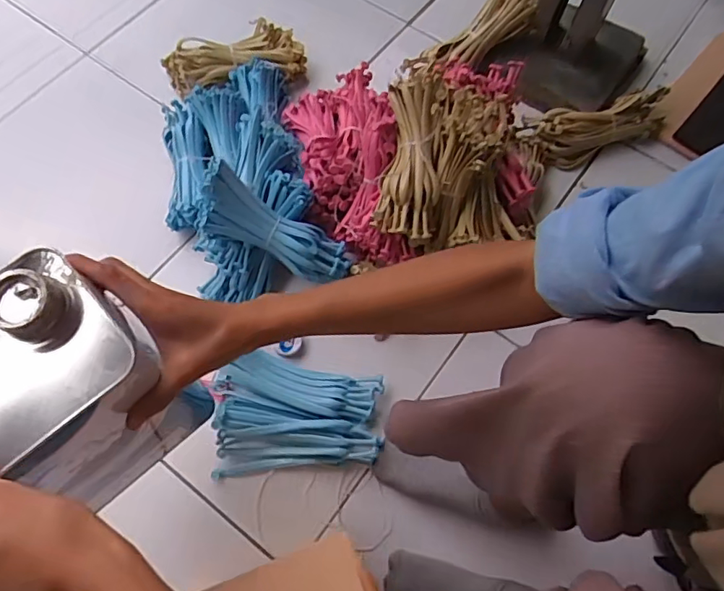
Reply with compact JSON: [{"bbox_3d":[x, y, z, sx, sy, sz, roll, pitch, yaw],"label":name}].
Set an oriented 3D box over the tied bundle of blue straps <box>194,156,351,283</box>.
[{"bbox_3d":[-0.112,-0.083,0.705,0.216,0.053,0.083,29,67,-21],"label":"tied bundle of blue straps"}]

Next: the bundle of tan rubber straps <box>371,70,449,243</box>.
[{"bbox_3d":[0.062,-0.172,0.671,0.075,0.041,0.202,7,87,3],"label":"bundle of tan rubber straps"}]

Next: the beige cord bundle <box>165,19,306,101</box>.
[{"bbox_3d":[-0.209,-0.387,0.888,0.228,0.060,0.080,-9,68,-4],"label":"beige cord bundle"}]

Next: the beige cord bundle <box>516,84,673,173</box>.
[{"bbox_3d":[0.359,-0.262,0.841,0.236,0.051,0.081,-20,69,-8],"label":"beige cord bundle"}]

